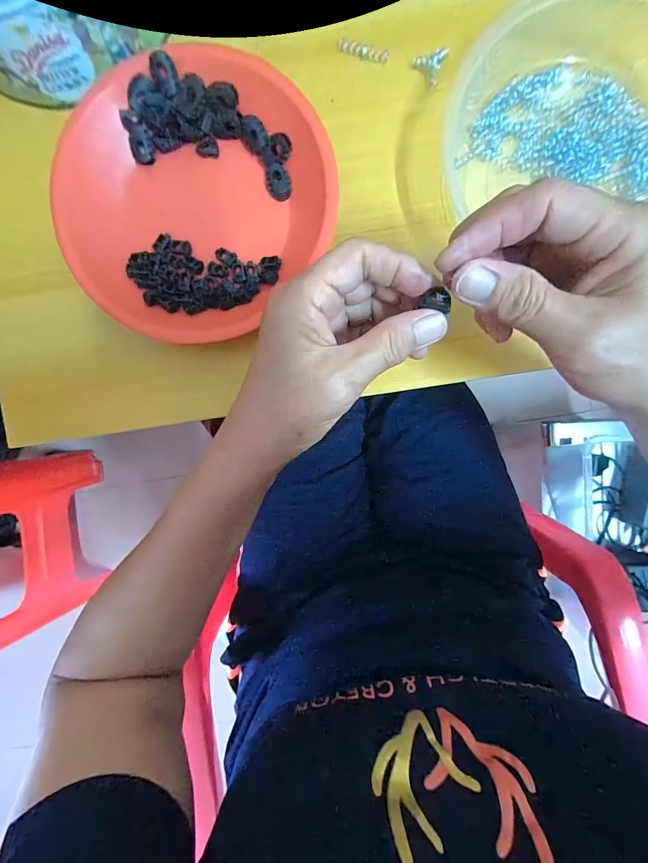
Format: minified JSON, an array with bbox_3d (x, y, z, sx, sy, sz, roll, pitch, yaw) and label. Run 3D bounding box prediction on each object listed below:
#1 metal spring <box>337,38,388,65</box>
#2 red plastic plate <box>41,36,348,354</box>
[{"bbox_3d":[0.028,-0.279,0.257,0.038,0.004,0.008,19,93,1],"label":"metal spring"},{"bbox_3d":[-0.092,-0.166,0.254,0.178,0.028,0.188,0,92,2],"label":"red plastic plate"}]

